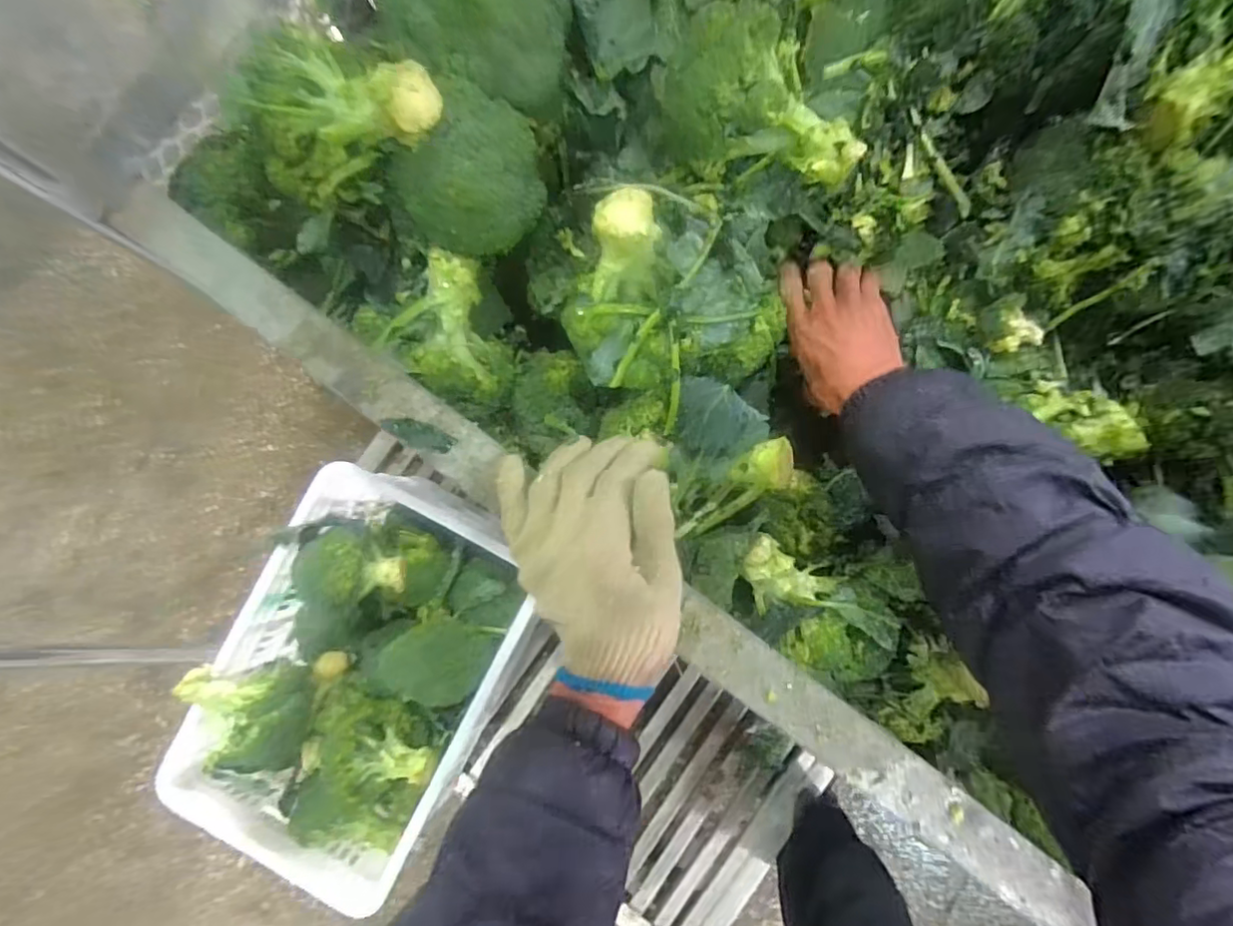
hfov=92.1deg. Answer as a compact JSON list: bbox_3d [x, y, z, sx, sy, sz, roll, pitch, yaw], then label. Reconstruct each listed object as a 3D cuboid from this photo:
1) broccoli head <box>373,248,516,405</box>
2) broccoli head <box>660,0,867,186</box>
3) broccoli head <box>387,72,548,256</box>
[{"bbox_3d":[-0.141,-0.112,0.502,0.079,0.105,0.116,-18,84,0],"label":"broccoli head"},{"bbox_3d":[0.111,-0.269,0.441,0.148,0.083,0.078,13,85,3],"label":"broccoli head"},{"bbox_3d":[-0.107,-0.219,0.445,0.085,0.085,0.111,34,87,5],"label":"broccoli head"}]

